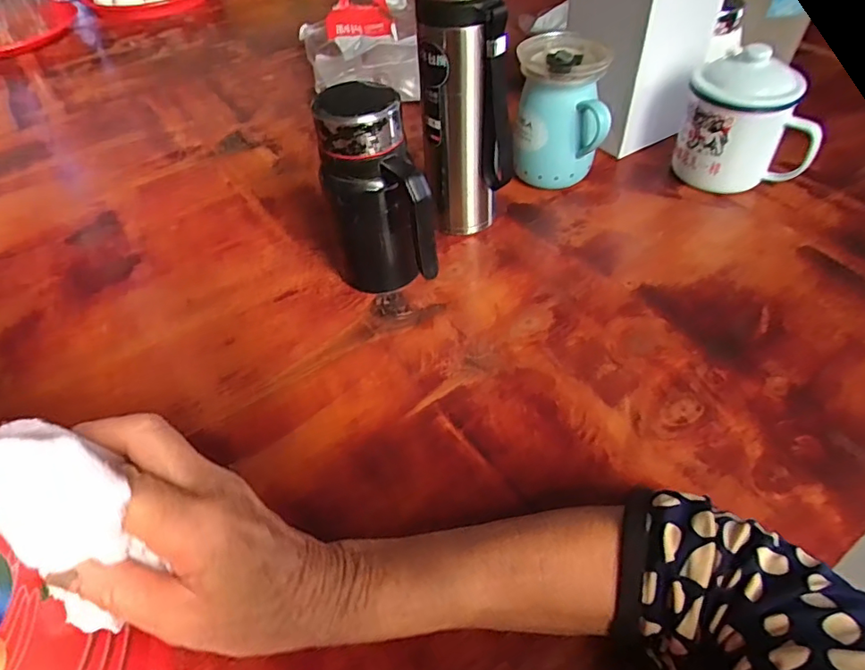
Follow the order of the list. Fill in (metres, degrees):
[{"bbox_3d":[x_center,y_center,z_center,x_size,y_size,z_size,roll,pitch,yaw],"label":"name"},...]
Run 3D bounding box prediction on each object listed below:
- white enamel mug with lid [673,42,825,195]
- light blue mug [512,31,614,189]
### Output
[{"bbox_3d":[0.303,-0.199,0.533,0.115,0.124,0.082,17,51,18],"label":"white enamel mug with lid"},{"bbox_3d":[0.127,-0.212,0.547,0.079,0.126,0.090,5,48,9],"label":"light blue mug"}]

